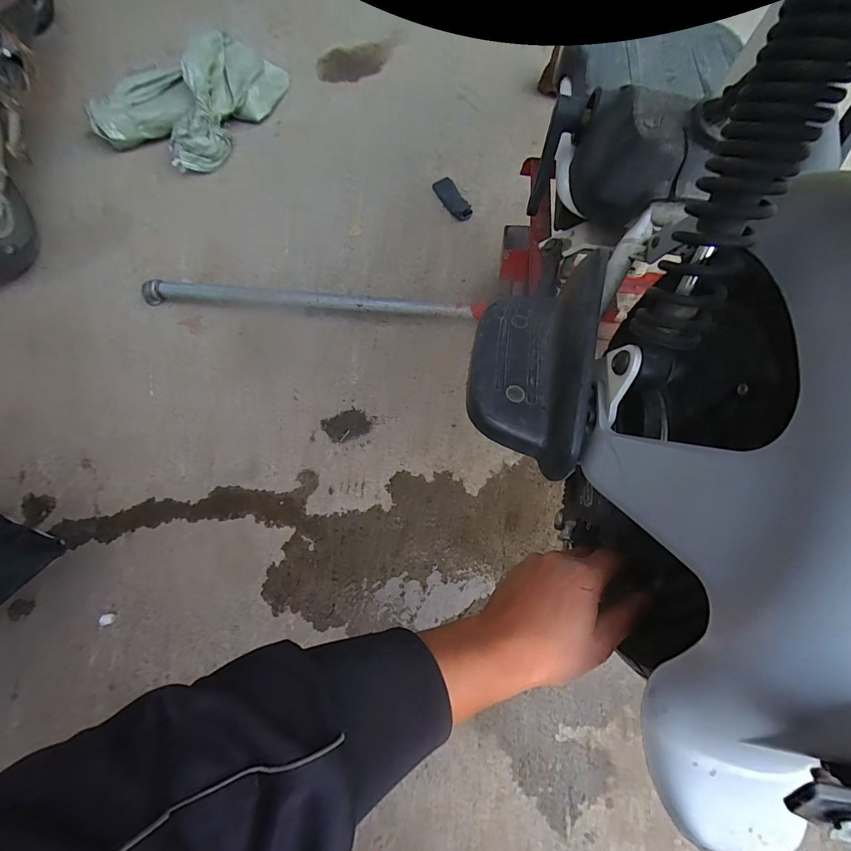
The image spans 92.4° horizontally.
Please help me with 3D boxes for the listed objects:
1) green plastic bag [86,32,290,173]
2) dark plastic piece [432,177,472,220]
[{"bbox_3d":[-0.650,-0.928,1.113,0.367,0.168,0.467,18,67,11],"label":"green plastic bag"},{"bbox_3d":[0.065,-0.548,0.981,0.055,0.013,0.160,-23,66,-8],"label":"dark plastic piece"}]

